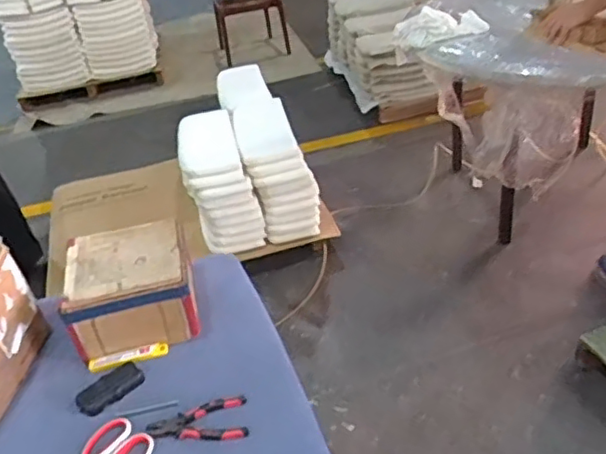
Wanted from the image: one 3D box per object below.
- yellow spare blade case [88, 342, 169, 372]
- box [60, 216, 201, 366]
[{"bbox_3d":[-0.298,0.223,1.048,0.133,0.017,0.021,-15,35,-10],"label":"yellow spare blade case"},{"bbox_3d":[-0.309,0.109,1.119,0.209,0.130,0.225,-13,34,-7],"label":"box"}]

